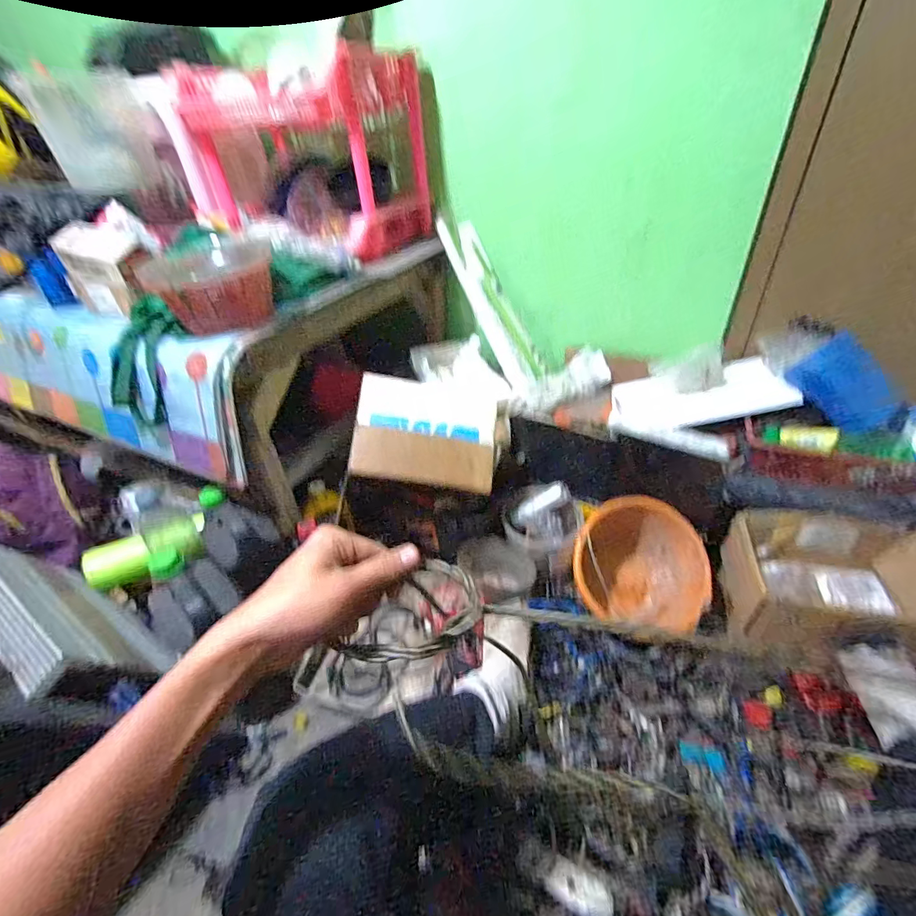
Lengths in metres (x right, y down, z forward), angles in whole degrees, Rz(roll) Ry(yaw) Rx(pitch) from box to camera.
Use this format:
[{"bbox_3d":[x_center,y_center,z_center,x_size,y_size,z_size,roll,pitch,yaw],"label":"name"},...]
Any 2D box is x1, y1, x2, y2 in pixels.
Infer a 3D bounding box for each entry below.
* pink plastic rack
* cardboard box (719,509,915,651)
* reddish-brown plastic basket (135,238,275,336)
[{"bbox_3d":[-0.336,-0.692,1.047,0.454,0.339,0.321,16,43,25],"label":"pink plastic rack"},{"bbox_3d":[0.671,0.238,0.806,0.323,0.149,0.238,8,40,16],"label":"cardboard box"},{"bbox_3d":[-0.399,-0.286,0.758,0.157,0.105,0.174,-7,38,-2],"label":"reddish-brown plastic basket"}]

